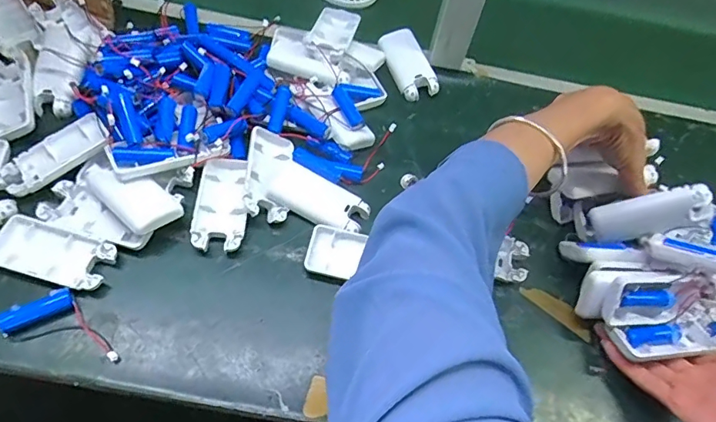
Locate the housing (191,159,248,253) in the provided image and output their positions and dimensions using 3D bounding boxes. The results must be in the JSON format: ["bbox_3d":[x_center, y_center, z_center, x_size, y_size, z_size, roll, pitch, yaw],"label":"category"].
[{"bbox_3d":[-0.124,-0.006,0.451,0.047,0.017,0.094,5,57,-6],"label":"housing"}]

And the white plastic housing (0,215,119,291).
[{"bbox_3d":[-0.252,0.035,0.403,0.096,0.011,0.046,17,56,2],"label":"white plastic housing"}]

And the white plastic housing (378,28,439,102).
[{"bbox_3d":[0.060,-0.175,0.575,0.046,0.018,0.093,-16,65,-12],"label":"white plastic housing"}]

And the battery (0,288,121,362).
[{"bbox_3d":[-0.226,0.085,0.381,0.091,0.019,0.043,13,56,-1],"label":"battery"}]

